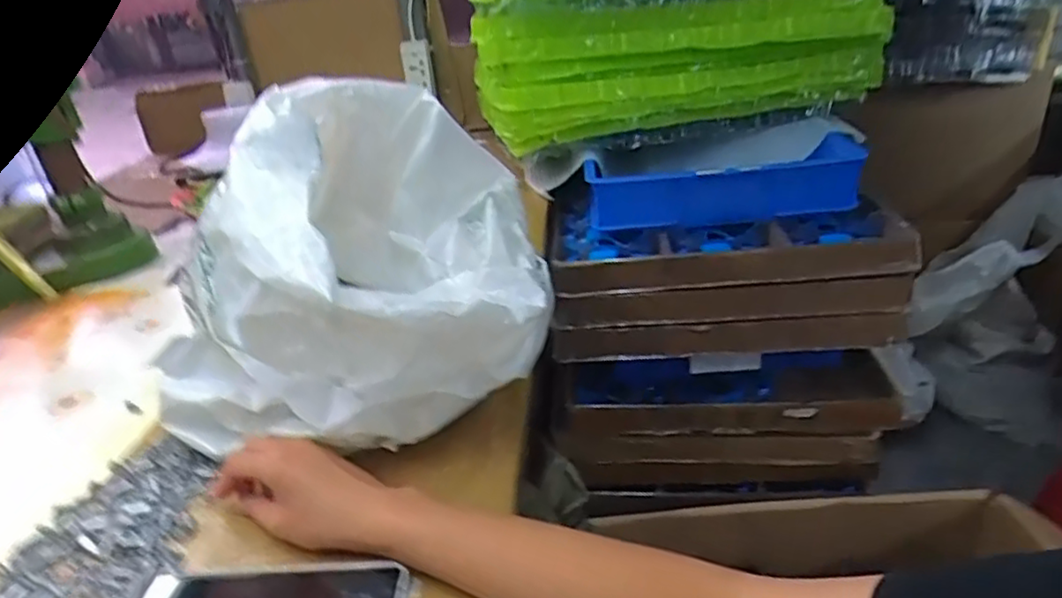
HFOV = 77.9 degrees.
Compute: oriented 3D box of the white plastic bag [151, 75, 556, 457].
[{"bbox_3d":[-0.125,-0.036,0.544,0.270,0.226,0.304,1,29,12],"label":"white plastic bag"}]

